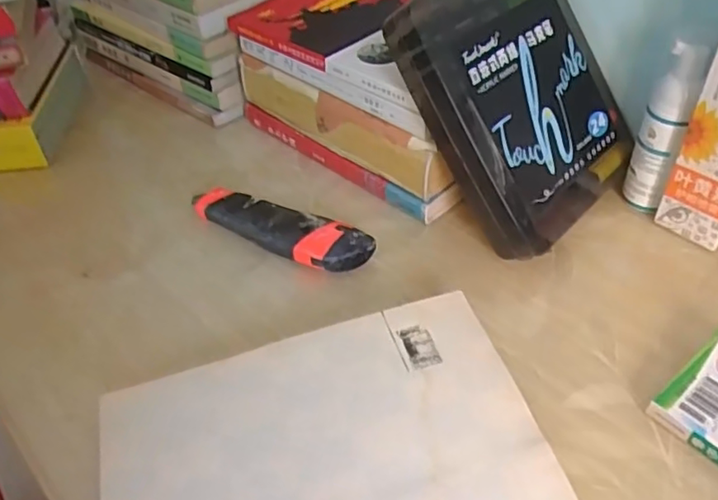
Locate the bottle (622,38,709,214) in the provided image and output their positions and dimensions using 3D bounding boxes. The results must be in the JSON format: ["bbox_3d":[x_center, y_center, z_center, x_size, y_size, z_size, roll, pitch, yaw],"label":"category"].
[{"bbox_3d":[0.200,-0.074,0.404,0.026,0.121,0.027,14,47,18],"label":"bottle"}]

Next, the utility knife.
[{"bbox_3d":[-0.059,-0.015,0.434,0.147,0.023,0.038,19,49,23],"label":"utility knife"}]

